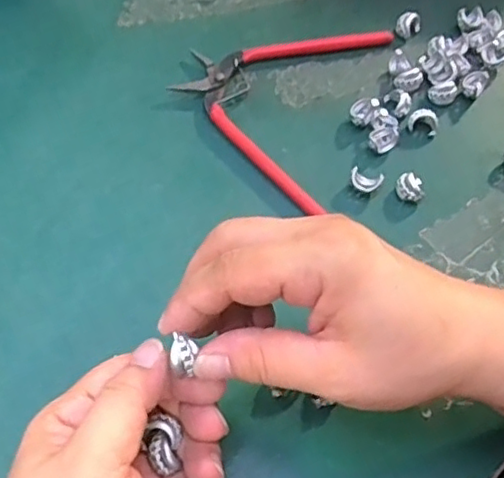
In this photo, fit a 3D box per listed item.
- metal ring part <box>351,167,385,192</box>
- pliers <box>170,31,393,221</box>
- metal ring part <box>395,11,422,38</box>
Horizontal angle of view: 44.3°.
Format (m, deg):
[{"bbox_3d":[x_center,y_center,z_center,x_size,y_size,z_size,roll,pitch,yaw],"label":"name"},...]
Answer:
[{"bbox_3d":[0.065,-0.032,0.354,0.018,0.012,0.009,17,62,7],"label":"metal ring part"},{"bbox_3d":[0.013,-0.090,0.386,0.112,0.008,0.145,18,62,8],"label":"pliers"},{"bbox_3d":[0.106,-0.145,0.417,0.015,0.011,0.016,1,62,-1],"label":"metal ring part"}]

